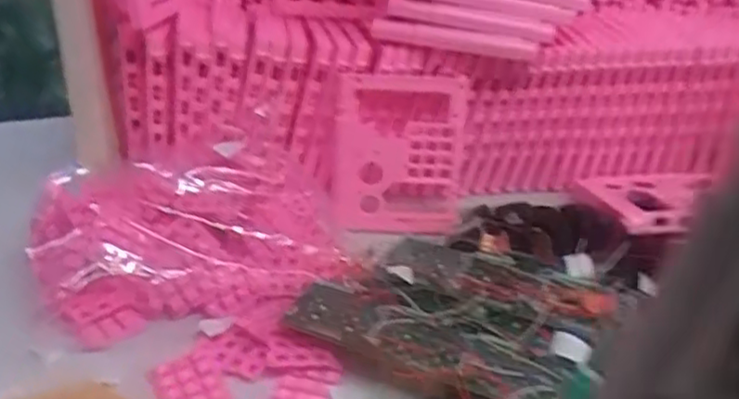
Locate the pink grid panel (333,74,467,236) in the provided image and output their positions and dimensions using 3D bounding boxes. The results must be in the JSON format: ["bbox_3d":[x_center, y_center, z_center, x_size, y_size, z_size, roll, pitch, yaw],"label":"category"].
[{"bbox_3d":[0.031,-0.041,0.686,0.128,0.165,0.025,0,21,-6],"label":"pink grid panel"}]

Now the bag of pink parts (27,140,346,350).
[{"bbox_3d":[-0.154,0.026,0.607,0.252,0.080,0.193,-3,30,-8],"label":"bag of pink parts"}]

